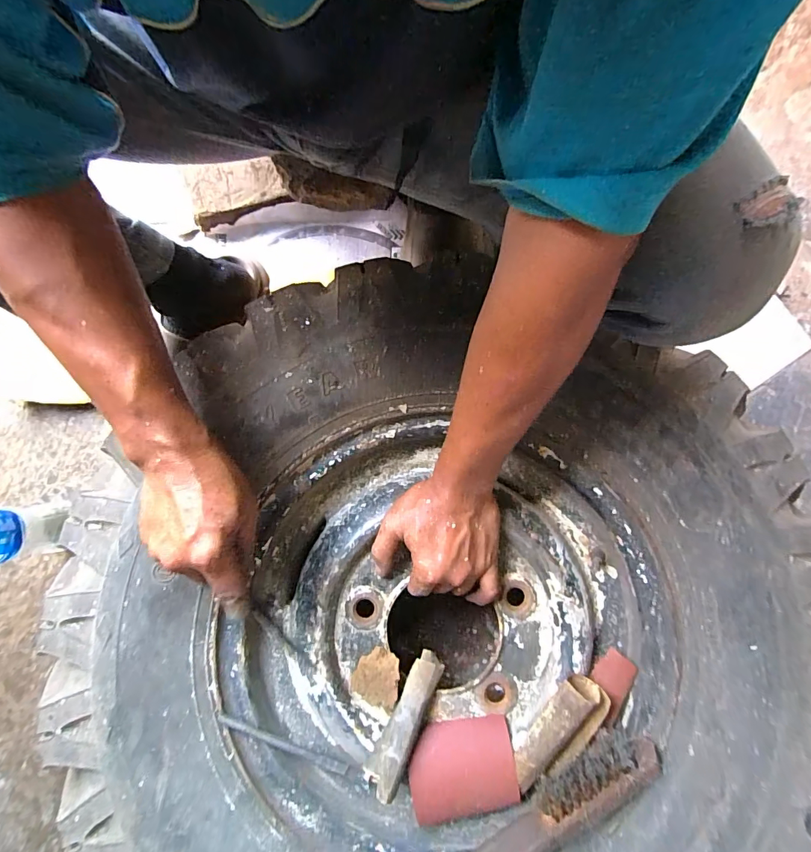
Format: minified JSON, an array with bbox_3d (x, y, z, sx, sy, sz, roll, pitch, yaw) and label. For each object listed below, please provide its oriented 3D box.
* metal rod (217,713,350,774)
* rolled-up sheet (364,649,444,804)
[{"bbox_3d":[-0.118,0.309,0.408,0.137,0.010,0.011,31,81,-10],"label":"metal rod"},{"bbox_3d":[0.000,0.279,0.401,0.029,0.022,0.120,26,68,6],"label":"rolled-up sheet"}]

